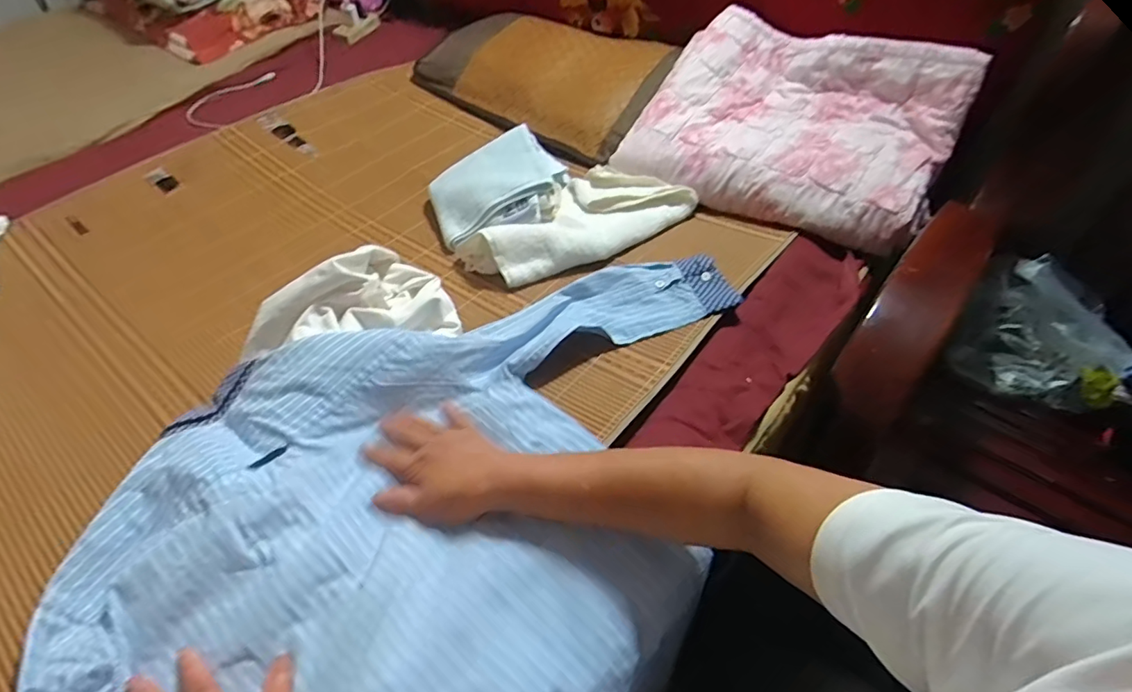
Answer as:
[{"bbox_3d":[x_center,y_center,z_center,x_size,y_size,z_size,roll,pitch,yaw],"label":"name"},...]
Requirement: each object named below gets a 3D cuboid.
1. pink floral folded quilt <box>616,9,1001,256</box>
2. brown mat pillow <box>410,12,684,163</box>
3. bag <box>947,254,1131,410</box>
[{"bbox_3d":[0.340,-0.350,0.845,0.435,0.060,0.333,26,74,24],"label":"pink floral folded quilt"},{"bbox_3d":[-0.030,-0.556,1.118,0.331,0.100,0.527,-34,54,-26],"label":"brown mat pillow"},{"bbox_3d":[0.659,-0.027,0.767,0.187,0.137,0.149,18,50,18],"label":"bag"}]

